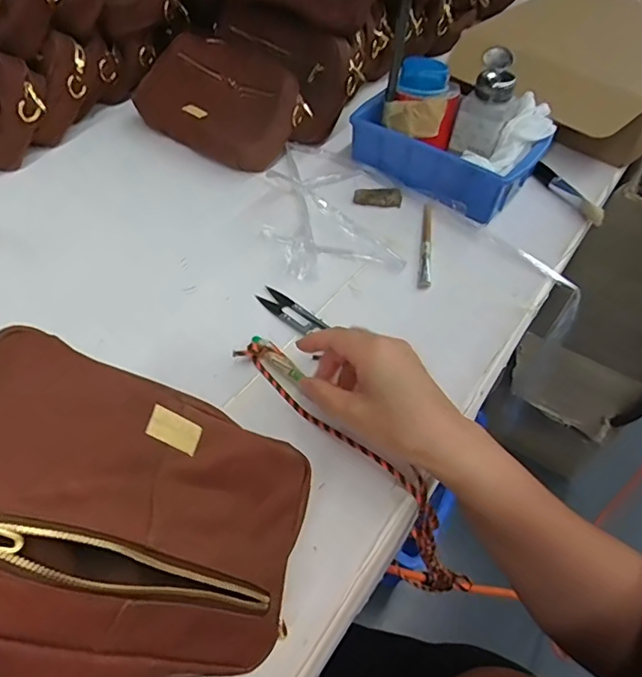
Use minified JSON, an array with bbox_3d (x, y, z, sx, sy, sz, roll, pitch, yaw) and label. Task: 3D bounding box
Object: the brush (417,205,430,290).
[{"bbox_3d":[0.107,-0.098,0.527,0.010,0.005,0.123,8,52,4],"label":"brush"}]

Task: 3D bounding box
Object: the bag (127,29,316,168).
[{"bbox_3d":[-0.120,-0.279,0.610,0.196,0.052,0.126,30,87,17],"label":"bag"}]

